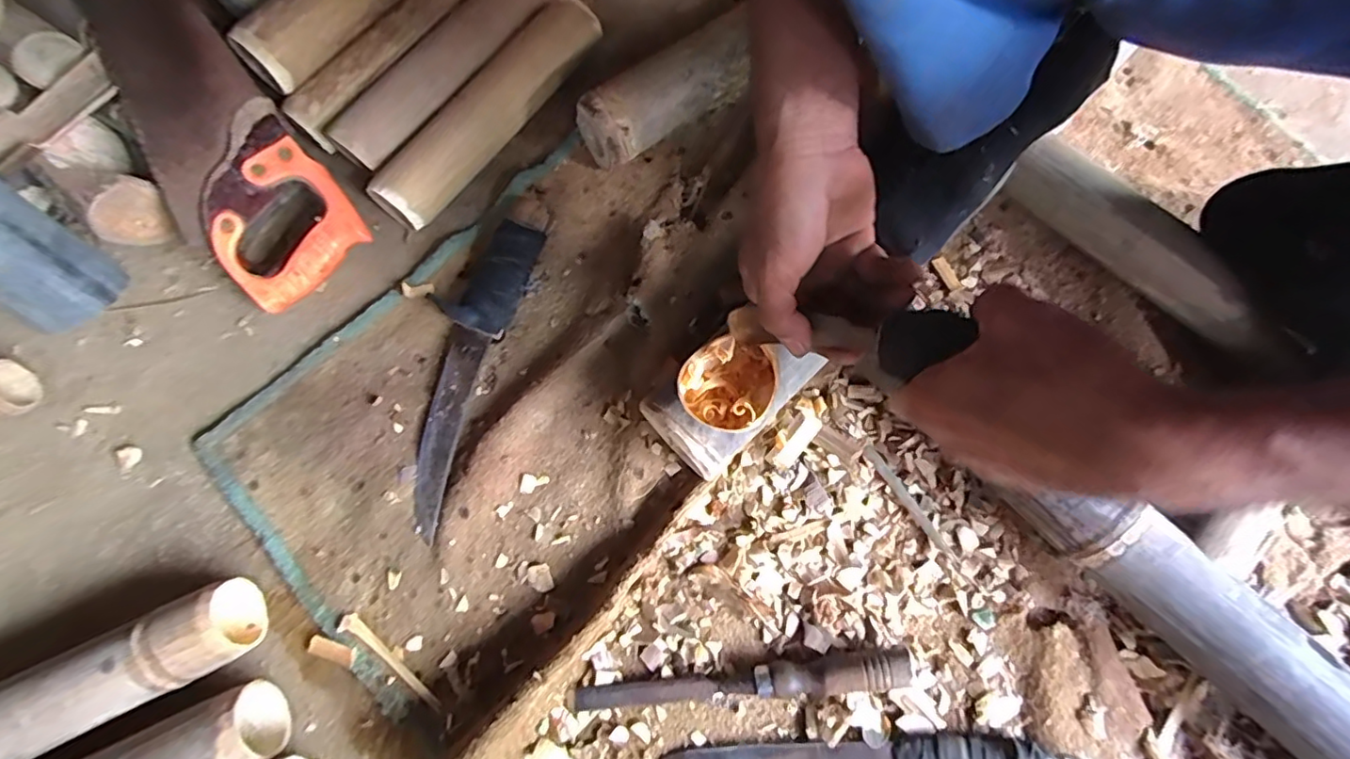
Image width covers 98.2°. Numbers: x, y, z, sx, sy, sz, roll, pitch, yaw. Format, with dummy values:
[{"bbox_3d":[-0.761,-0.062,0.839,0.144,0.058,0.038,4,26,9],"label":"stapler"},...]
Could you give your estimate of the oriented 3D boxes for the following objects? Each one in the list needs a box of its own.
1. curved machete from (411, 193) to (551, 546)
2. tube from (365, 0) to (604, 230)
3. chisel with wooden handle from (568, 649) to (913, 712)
[{"bbox_3d":[-0.178,-0.023,0.493,0.054,0.031,0.288,16,75,7],"label":"curved machete"},{"bbox_3d":[-0.174,-0.254,0.553,0.057,0.055,0.268,36,78,12],"label":"tube"},{"bbox_3d":[0.045,0.216,0.415,0.235,0.026,0.022,-6,73,0],"label":"chisel with wooden handle"}]

